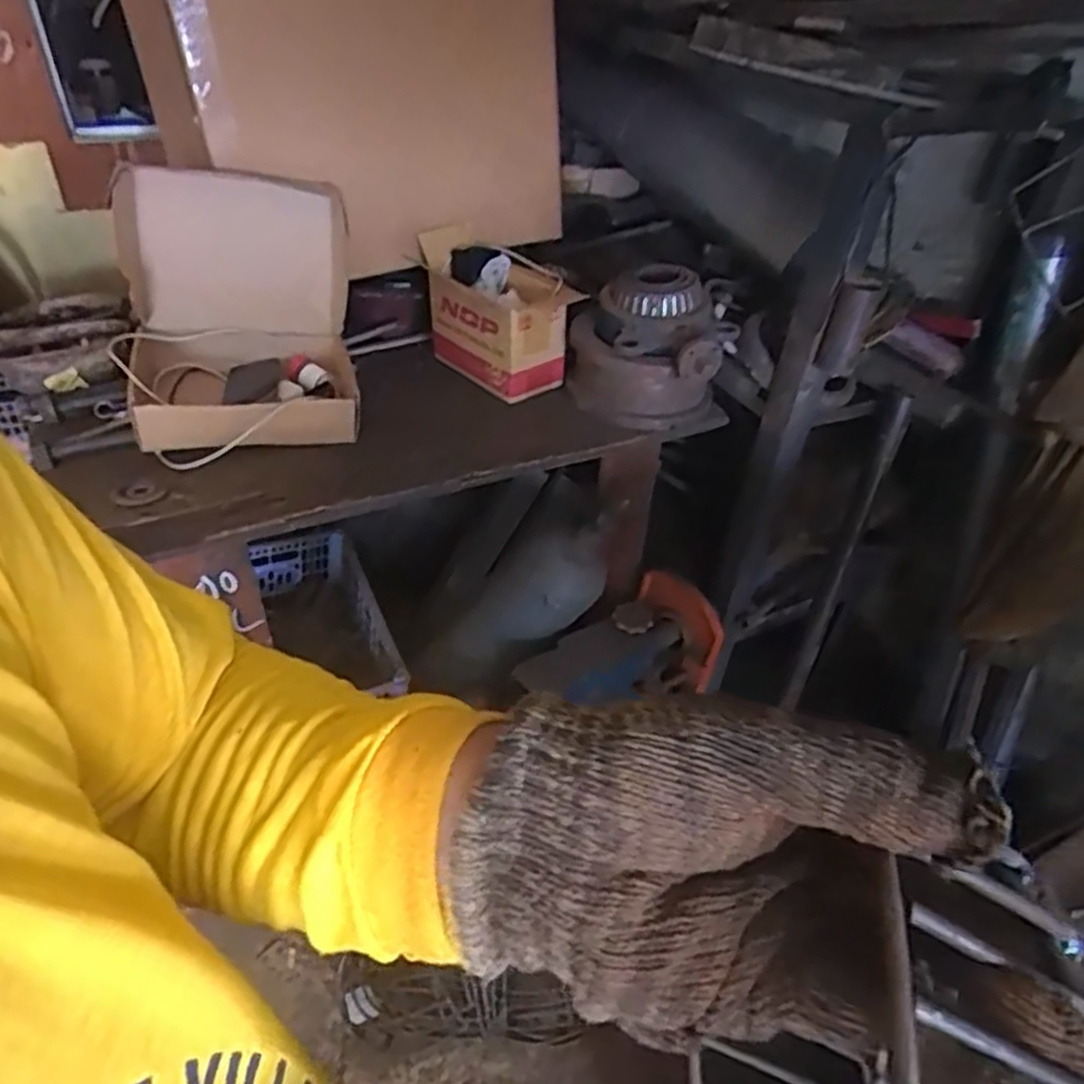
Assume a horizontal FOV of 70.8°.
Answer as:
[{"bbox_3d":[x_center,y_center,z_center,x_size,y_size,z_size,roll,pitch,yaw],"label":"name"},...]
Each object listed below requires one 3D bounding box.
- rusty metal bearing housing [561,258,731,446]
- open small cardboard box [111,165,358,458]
[{"bbox_3d":[0.161,-0.279,1.132,0.242,0.192,0.188,8,41,4],"label":"rusty metal bearing housing"},{"bbox_3d":[-0.409,-0.306,1.019,0.299,0.255,0.315,-9,43,-14],"label":"open small cardboard box"}]

